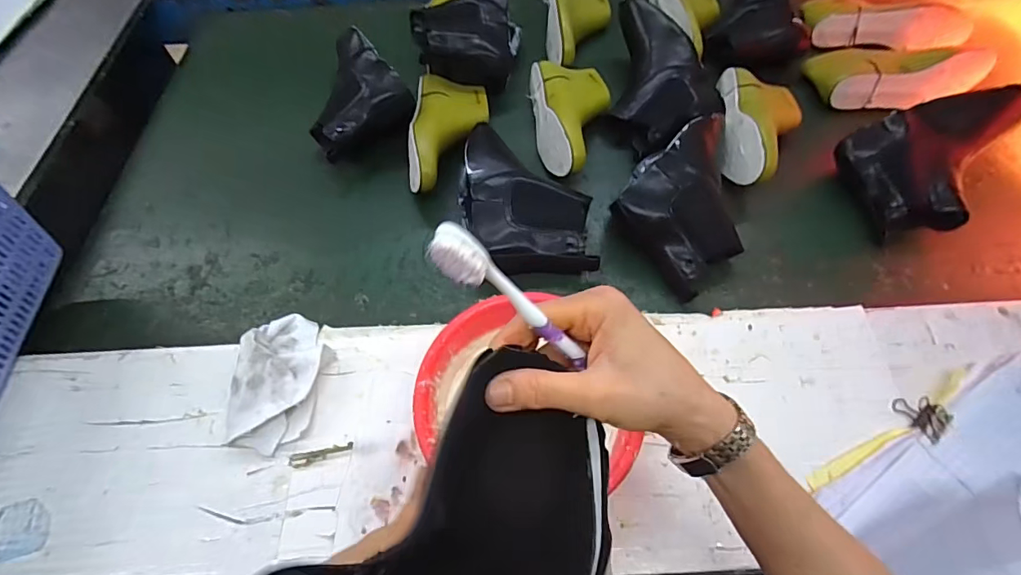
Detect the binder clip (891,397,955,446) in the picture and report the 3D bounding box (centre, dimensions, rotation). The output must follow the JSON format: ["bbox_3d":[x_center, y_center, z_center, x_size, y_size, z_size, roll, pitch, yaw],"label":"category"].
[{"bbox_3d":[0.396,0.121,0.444,0.032,0.020,0.044,-22,61,-11],"label":"binder clip"}]

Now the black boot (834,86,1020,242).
[{"bbox_3d":[0.552,-0.154,0.591,0.211,0.101,0.148,-4,59,-1],"label":"black boot"}]

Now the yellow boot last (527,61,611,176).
[{"bbox_3d":[0.093,-0.245,0.670,0.112,0.078,0.228,-5,59,-2],"label":"yellow boot last"}]

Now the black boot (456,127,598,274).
[{"bbox_3d":[0.017,-0.118,0.604,0.166,0.070,0.220,-2,59,0],"label":"black boot"}]

